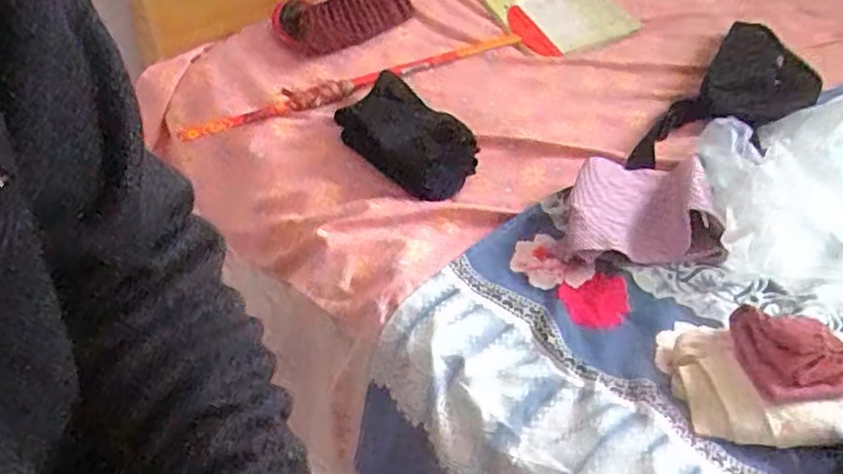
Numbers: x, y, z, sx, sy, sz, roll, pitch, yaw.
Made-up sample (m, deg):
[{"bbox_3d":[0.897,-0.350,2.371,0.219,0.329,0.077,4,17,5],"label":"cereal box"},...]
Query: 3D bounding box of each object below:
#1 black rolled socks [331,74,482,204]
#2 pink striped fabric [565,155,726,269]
[{"bbox_3d":[-0.017,-0.113,0.822,0.172,0.063,0.096,33,51,24],"label":"black rolled socks"},{"bbox_3d":[0.230,-0.039,0.747,0.164,0.066,0.145,2,45,-4],"label":"pink striped fabric"}]

